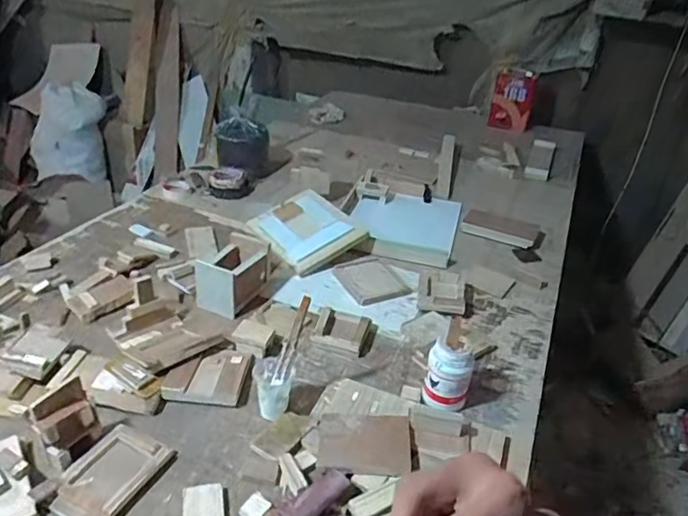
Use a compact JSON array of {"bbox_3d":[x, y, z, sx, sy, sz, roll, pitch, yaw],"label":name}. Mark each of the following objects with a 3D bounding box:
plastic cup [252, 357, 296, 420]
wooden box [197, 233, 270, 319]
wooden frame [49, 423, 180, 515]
[{"bbox_3d":[-0.121,0.227,0.937,0.070,0.083,0.070,-2,32,-10],"label":"plastic cup"},{"bbox_3d":[-0.244,0.035,1.197,0.110,0.112,0.155,13,33,15],"label":"wooden box"},{"bbox_3d":[-0.349,0.327,0.801,0.113,0.026,0.170,20,35,22],"label":"wooden frame"}]

